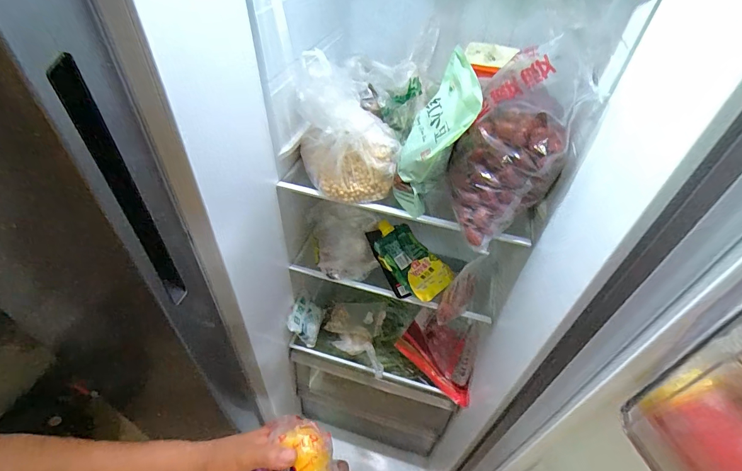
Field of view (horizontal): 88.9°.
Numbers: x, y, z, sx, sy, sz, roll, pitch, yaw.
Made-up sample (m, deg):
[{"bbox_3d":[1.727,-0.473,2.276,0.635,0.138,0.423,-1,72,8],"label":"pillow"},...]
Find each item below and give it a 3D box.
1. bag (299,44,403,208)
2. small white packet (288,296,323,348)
[{"bbox_3d":[-0.035,-0.167,0.579,0.155,0.183,0.137,-1,46,-5],"label":"bag"},{"bbox_3d":[-0.152,0.198,0.887,0.019,0.104,0.092,-17,42,34],"label":"small white packet"}]

